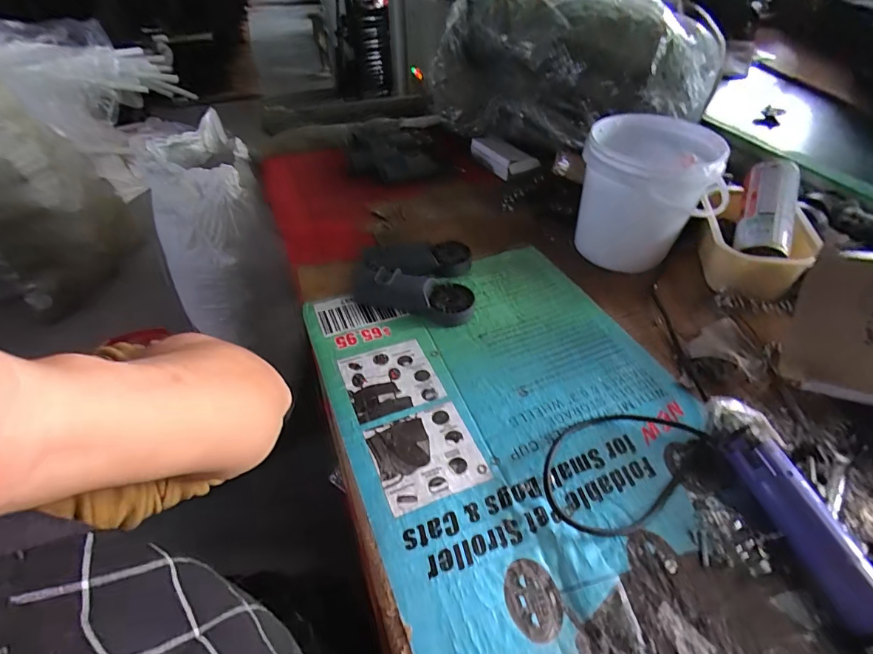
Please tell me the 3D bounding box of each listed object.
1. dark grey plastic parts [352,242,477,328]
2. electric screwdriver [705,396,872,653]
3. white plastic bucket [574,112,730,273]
[{"bbox_3d":[-0.032,-0.075,0.622,0.167,0.037,0.169,2,45,0],"label":"dark grey plastic parts"},{"bbox_3d":[0.328,0.191,0.348,0.045,0.050,0.297,-11,46,-12],"label":"electric screwdriver"},{"bbox_3d":[0.303,-0.201,0.656,0.155,0.181,0.169,1,45,-1],"label":"white plastic bucket"}]

